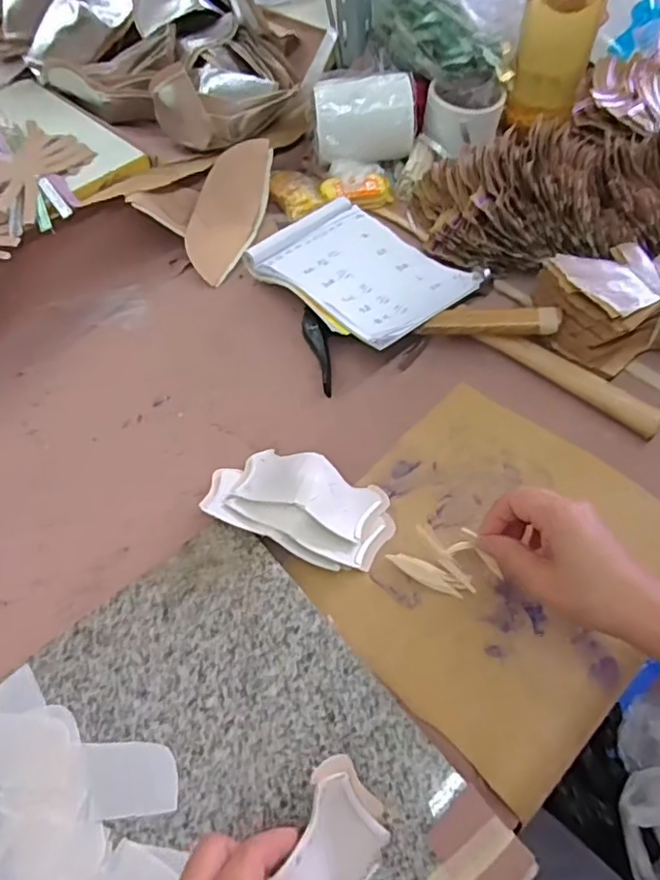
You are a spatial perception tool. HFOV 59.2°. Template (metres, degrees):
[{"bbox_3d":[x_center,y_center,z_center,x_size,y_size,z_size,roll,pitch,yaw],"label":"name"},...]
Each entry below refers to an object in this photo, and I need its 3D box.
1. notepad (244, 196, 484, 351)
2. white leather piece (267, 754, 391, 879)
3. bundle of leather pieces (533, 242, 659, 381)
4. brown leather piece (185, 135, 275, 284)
[{"bbox_3d":[0.030,-0.174,0.589,0.148,0.021,0.199,-37,64,-25],"label":"notepad"},{"bbox_3d":[-0.001,0.224,0.307,0.065,0.011,0.085,53,49,-15],"label":"white leather piece"},{"bbox_3d":[0.289,-0.126,0.539,0.168,0.068,0.112,-13,57,-5],"label":"bundle of leather pieces"},{"bbox_3d":[-0.116,-0.256,0.653,0.072,0.031,0.160,20,87,15],"label":"brown leather piece"}]

